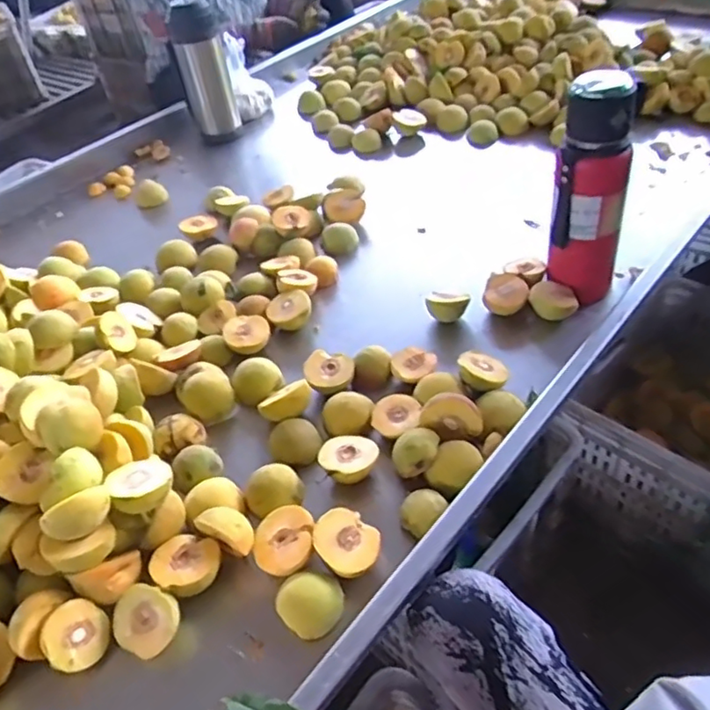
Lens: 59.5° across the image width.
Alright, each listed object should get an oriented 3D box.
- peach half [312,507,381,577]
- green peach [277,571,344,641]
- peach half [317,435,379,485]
[{"bbox_3d":[-0.008,0.188,0.606,0.067,0.044,0.058,30,54,33],"label":"peach half"},{"bbox_3d":[-0.040,0.233,0.573,0.060,0.042,0.052,-11,43,-4],"label":"green peach"},{"bbox_3d":[-0.007,0.118,0.684,0.063,0.038,0.061,-4,43,3],"label":"peach half"}]

